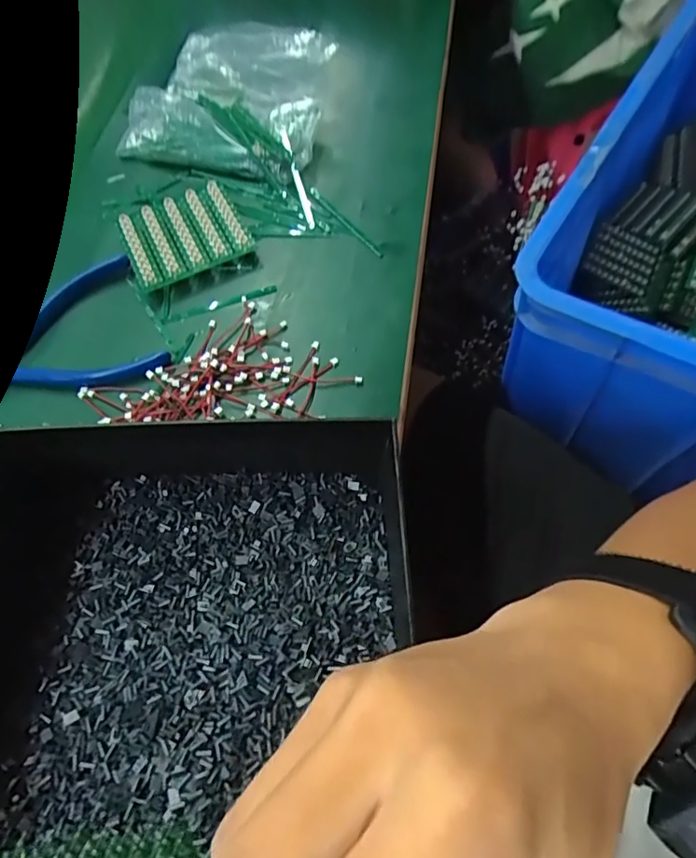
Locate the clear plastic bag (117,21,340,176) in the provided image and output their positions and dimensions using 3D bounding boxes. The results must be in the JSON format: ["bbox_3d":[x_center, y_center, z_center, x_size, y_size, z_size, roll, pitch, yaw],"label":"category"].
[{"bbox_3d":[-0.100,-0.288,0.453,0.170,0.049,0.139,18,66,12],"label":"clear plastic bag"}]

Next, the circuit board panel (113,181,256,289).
[{"bbox_3d":[-0.124,-0.147,0.406,0.086,0.015,0.079,-25,63,-7],"label":"circuit board panel"}]

